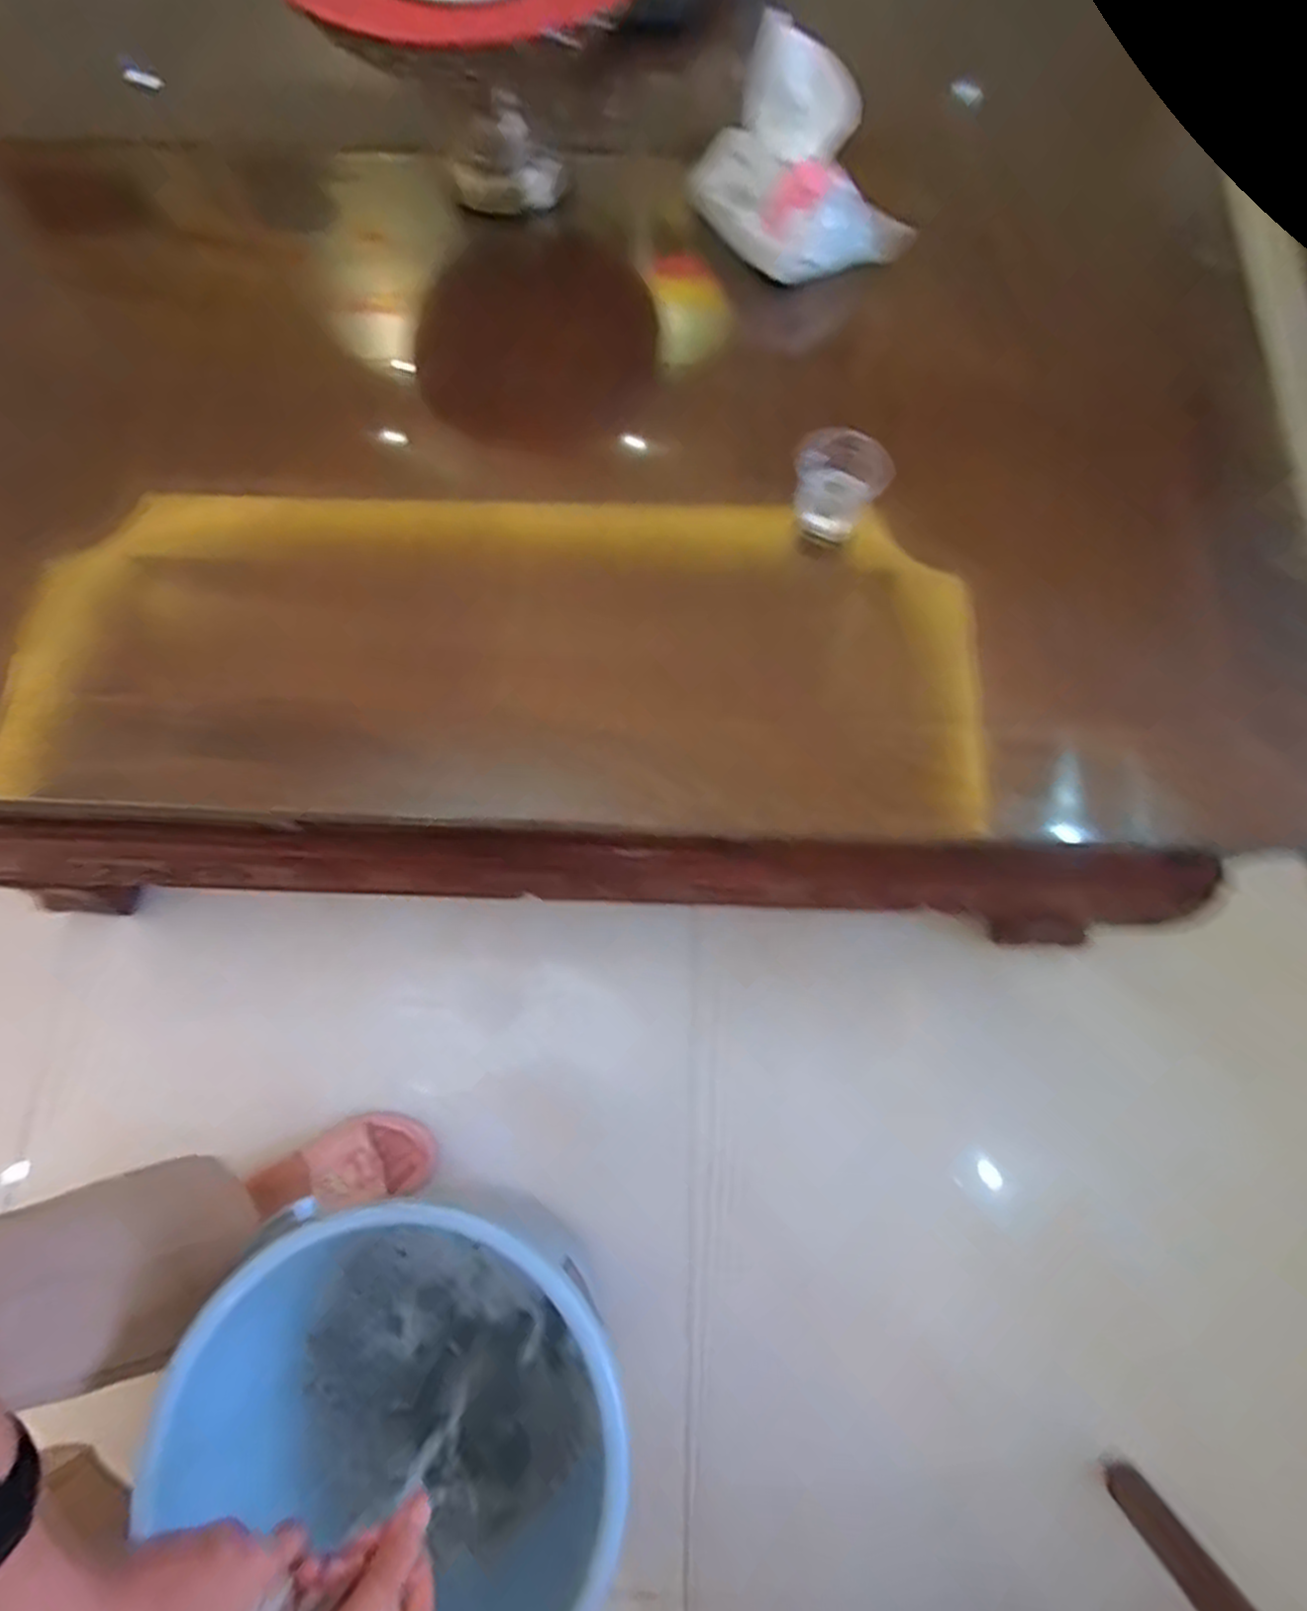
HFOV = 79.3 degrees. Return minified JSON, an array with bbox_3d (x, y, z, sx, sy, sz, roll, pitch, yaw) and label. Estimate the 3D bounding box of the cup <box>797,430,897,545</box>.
[{"bbox_3d":[0.136,-0.237,0.584,0.066,0.057,0.057,14,73,5],"label":"cup"}]

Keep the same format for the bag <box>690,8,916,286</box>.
[{"bbox_3d":[0.116,-0.511,0.634,0.183,0.111,0.089,37,76,11],"label":"bag"}]

